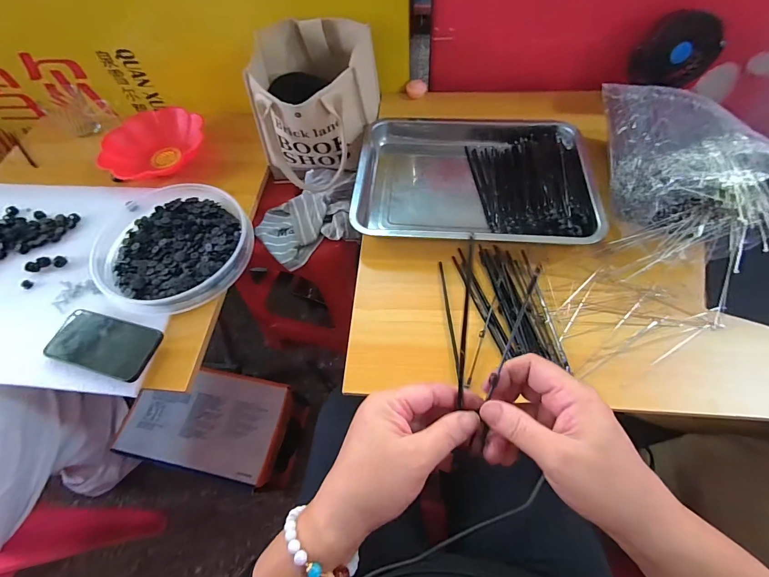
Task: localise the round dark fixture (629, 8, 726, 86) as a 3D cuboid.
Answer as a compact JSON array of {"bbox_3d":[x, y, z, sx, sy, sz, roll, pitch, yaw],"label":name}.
[{"bbox_3d":[0.473,-0.380,0.558,0.123,0.100,0.031,2,61,5],"label":"round dark fixture"}]

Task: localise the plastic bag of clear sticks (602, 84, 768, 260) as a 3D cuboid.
[{"bbox_3d":[0.393,-0.179,0.480,0.147,0.127,0.301,-5,61,1],"label":"plastic bag of clear sticks"}]

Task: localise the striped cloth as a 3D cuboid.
[{"bbox_3d":[-0.136,-0.127,0.639,0.181,0.047,0.166,-38,65,-16],"label":"striped cloth"}]

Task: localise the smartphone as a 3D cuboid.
[{"bbox_3d":[-0.404,0.076,0.498,0.172,0.015,0.077,13,63,11],"label":"smartphone"}]

